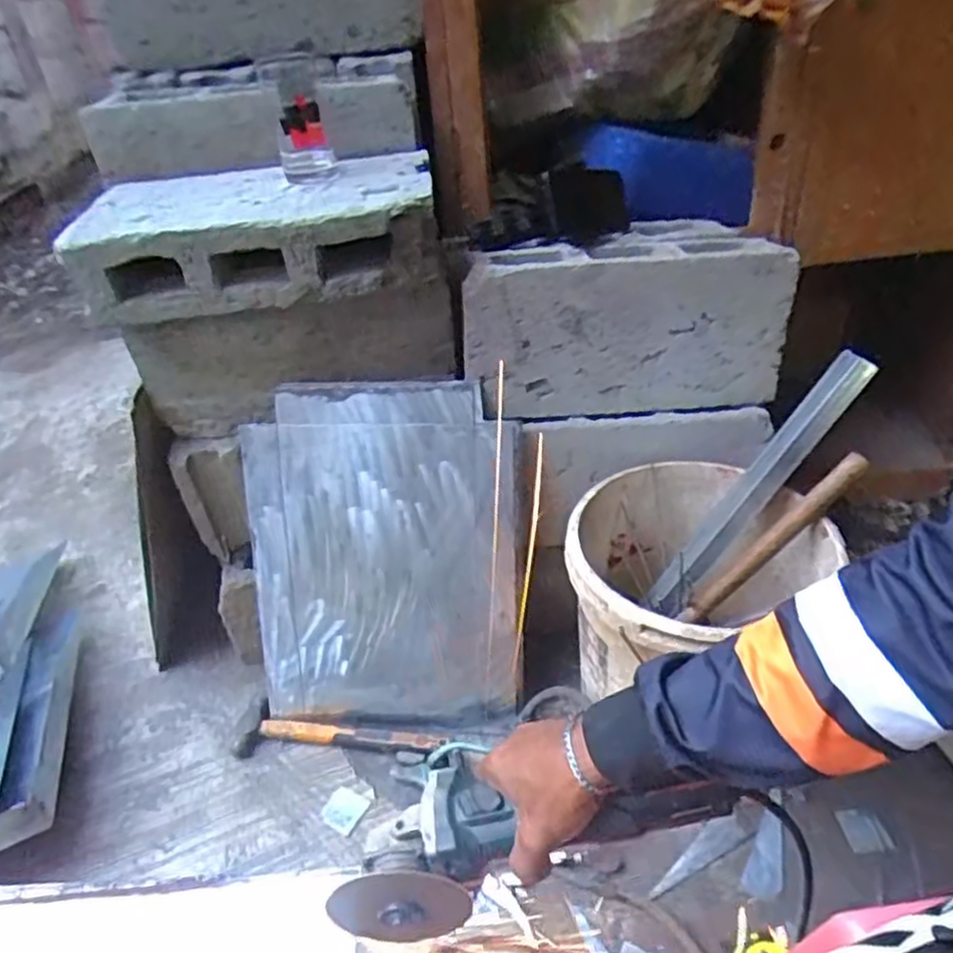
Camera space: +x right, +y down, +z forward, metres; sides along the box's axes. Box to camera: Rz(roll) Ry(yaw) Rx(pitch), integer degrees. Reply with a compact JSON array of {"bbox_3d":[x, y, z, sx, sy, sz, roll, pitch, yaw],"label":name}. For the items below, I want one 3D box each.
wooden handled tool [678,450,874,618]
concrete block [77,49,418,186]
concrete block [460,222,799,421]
[{"bbox_3d":[0.332,0.076,0.780,0.025,0.268,0.026,30,21,-34],"label":"wooden handled tool"},{"bbox_3d":[-0.270,-0.445,0.849,0.386,0.099,0.186,-7,37,-8],"label":"concrete block"},{"bbox_3d":[0.173,-0.207,0.891,0.387,0.182,0.165,-6,36,-5],"label":"concrete block"}]

